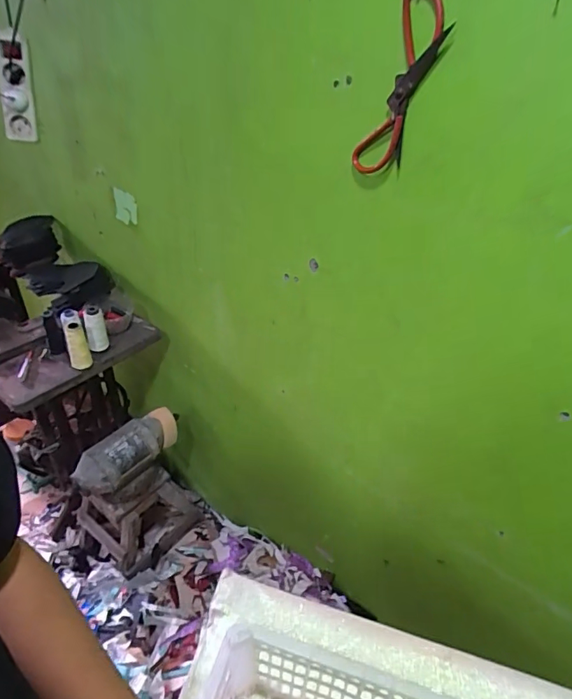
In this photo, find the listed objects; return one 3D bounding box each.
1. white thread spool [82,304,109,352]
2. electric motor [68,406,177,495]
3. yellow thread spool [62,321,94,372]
[{"bbox_3d":[-0.463,-0.052,1.144,0.044,0.108,0.047,-9,40,-16],"label":"white thread spool"},{"bbox_3d":[-0.418,0.267,1.247,0.126,0.105,0.286,26,43,26],"label":"electric motor"},{"bbox_3d":[-0.489,-0.008,1.100,0.047,0.108,0.044,-14,41,-21],"label":"yellow thread spool"}]

